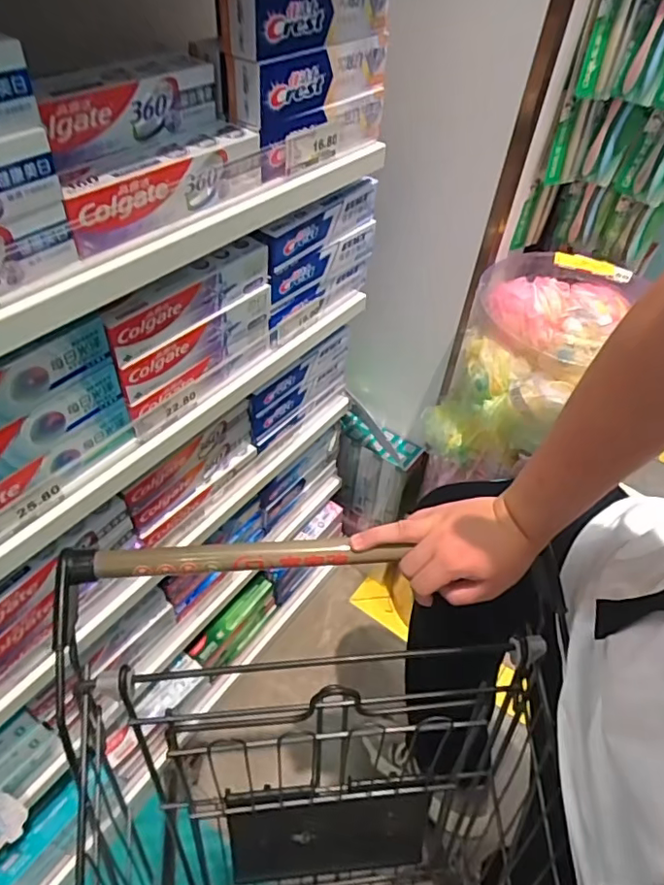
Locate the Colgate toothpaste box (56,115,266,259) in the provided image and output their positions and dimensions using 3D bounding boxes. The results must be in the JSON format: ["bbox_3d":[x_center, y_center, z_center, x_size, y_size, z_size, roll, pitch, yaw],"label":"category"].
[{"bbox_3d":[-0.161,-0.246,0.517,0.058,0.053,0.224,29,52,20],"label":"Colgate toothpaste box"}]

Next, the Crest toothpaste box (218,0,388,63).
[{"bbox_3d":[-0.017,-0.456,0.568,0.051,0.062,0.238,33,53,23],"label":"Crest toothpaste box"}]

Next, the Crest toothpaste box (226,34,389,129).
[{"bbox_3d":[-0.020,-0.414,0.609,0.046,0.055,0.240,31,52,21],"label":"Crest toothpaste box"}]

